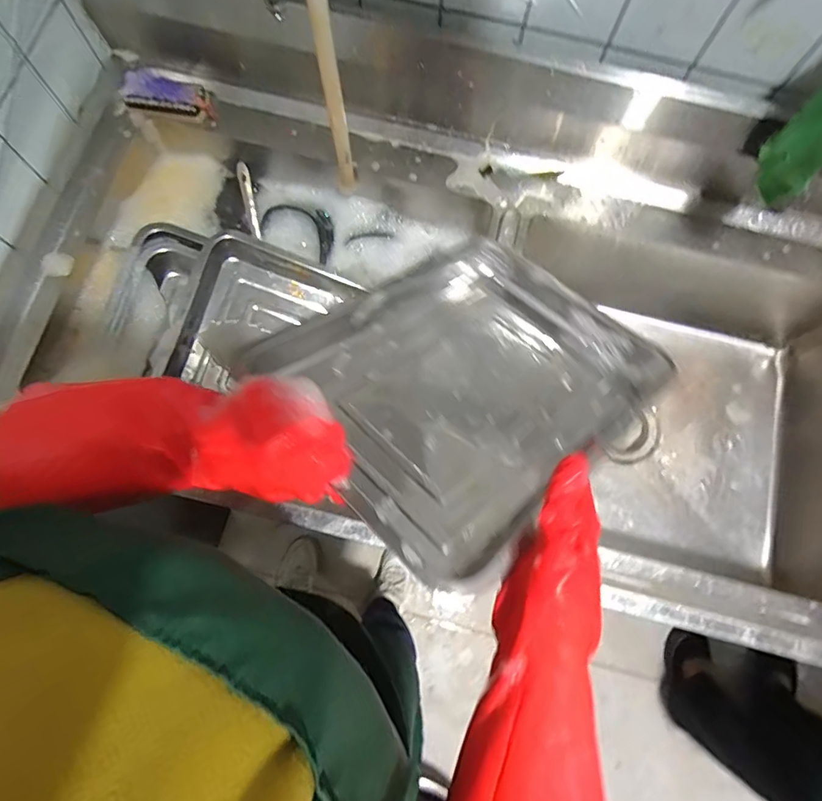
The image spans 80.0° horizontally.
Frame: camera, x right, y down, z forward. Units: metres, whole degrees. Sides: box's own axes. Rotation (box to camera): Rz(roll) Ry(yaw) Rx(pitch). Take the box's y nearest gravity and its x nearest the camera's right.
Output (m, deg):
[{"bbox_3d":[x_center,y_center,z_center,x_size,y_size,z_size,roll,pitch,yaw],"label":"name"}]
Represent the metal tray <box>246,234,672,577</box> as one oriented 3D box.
[{"bbox_3d":[0.057,-0.023,0.502,0.371,0.062,0.273,-33,67,-32],"label":"metal tray"}]

